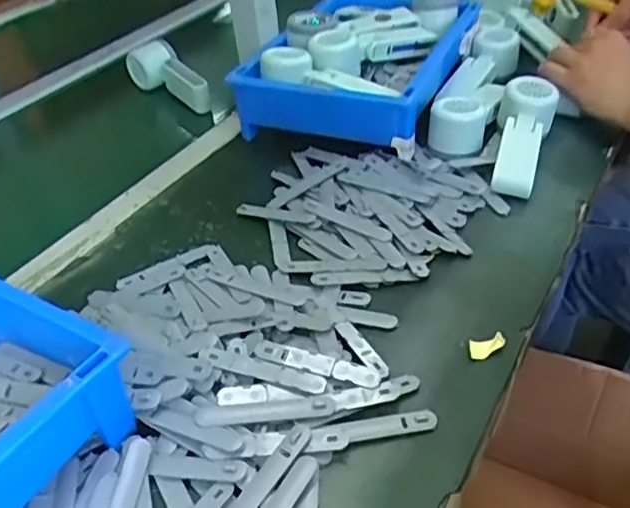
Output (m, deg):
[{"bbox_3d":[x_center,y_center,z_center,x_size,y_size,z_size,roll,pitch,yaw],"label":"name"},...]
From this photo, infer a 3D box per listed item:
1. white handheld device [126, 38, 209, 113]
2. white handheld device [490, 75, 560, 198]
[{"bbox_3d":[-0.200,-0.237,0.869,0.055,0.056,0.164,-26,43,-23],"label":"white handheld device"},{"bbox_3d":[0.219,-0.122,0.682,0.058,0.040,0.166,10,56,19],"label":"white handheld device"}]

